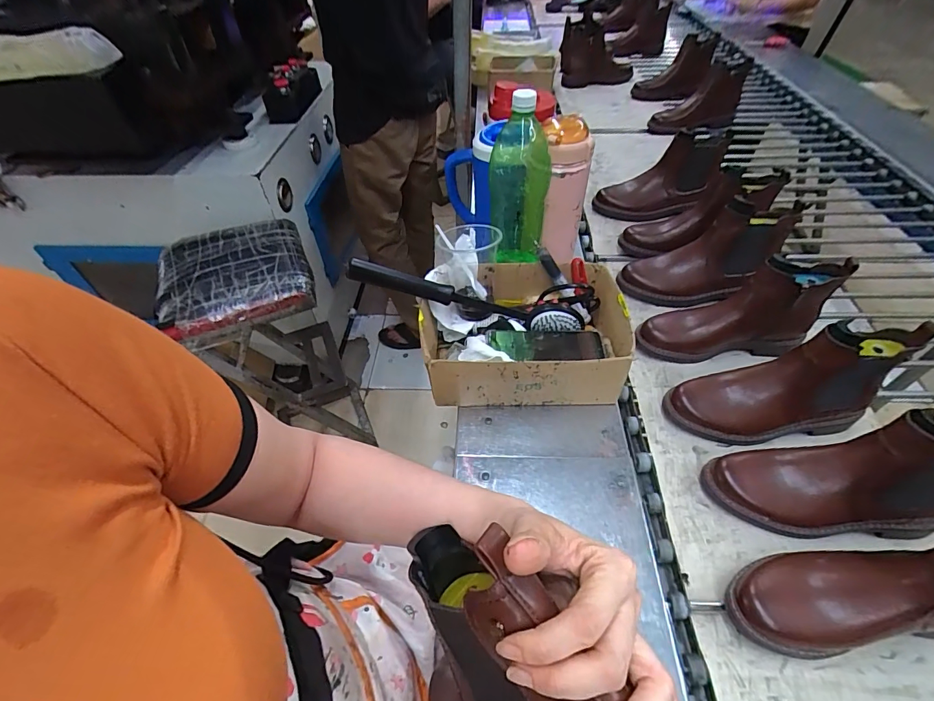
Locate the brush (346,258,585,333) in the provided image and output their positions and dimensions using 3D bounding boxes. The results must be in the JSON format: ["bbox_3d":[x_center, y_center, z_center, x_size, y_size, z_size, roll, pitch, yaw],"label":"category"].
[{"bbox_3d":[0.003,-0.073,0.627,0.353,0.050,0.039,12,49,-9],"label":"brush"}]

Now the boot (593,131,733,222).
[{"bbox_3d":[0.417,-0.373,0.920,0.235,0.153,0.082,-3,47,0],"label":"boot"}]

